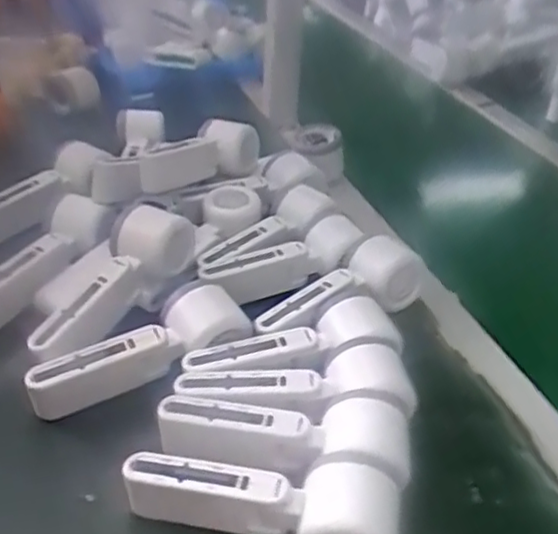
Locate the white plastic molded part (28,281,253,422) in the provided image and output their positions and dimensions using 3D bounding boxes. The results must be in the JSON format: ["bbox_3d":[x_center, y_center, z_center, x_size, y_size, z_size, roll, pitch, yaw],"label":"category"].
[{"bbox_3d":[-0.103,0.064,0.493,0.163,0.047,0.052,-26,43,-16],"label":"white plastic molded part"}]

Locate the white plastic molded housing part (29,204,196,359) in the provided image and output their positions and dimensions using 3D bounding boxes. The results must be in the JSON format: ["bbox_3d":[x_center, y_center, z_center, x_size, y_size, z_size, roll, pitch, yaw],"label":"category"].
[{"bbox_3d":[-0.136,0.014,0.536,0.052,0.050,0.156,27,63,28],"label":"white plastic molded housing part"}]

